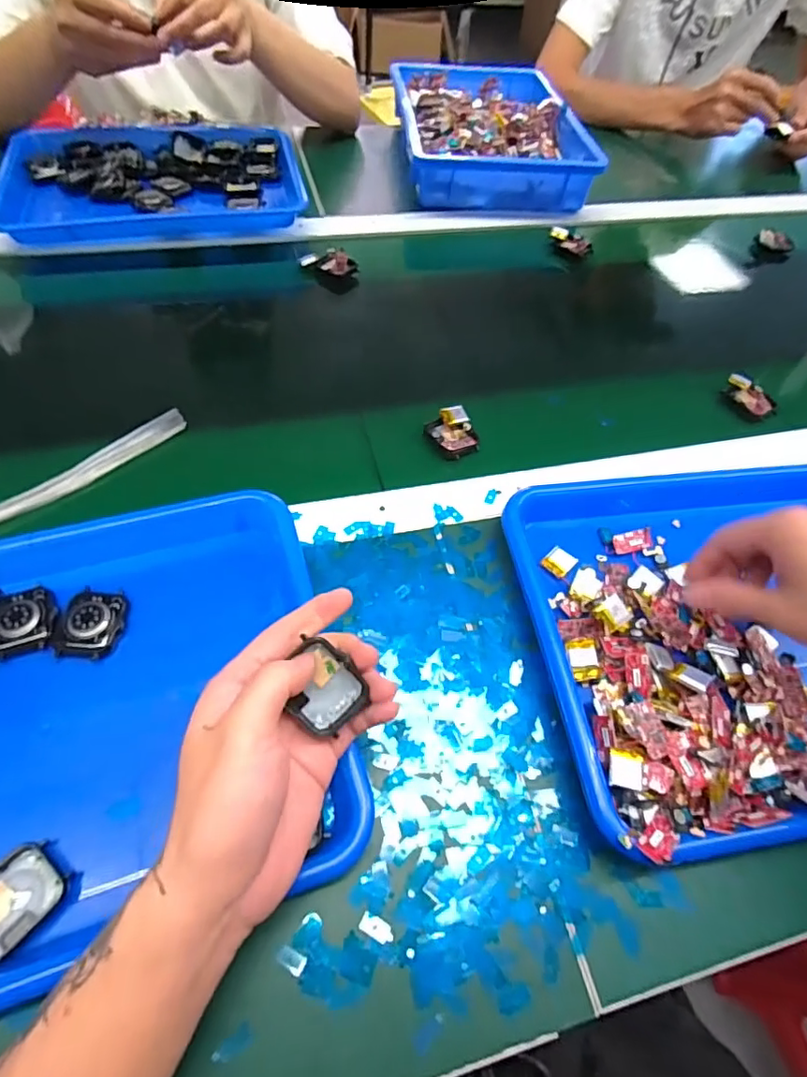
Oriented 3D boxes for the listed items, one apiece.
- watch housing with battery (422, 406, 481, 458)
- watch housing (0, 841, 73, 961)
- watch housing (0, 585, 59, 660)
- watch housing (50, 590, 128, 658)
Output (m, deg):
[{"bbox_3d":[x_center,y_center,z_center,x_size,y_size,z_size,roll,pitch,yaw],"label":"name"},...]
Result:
[{"bbox_3d":[0.043,-0.094,0.477,0.038,0.017,0.048,-23,62,-18],"label":"watch housing with battery"},{"bbox_3d":[-0.194,0.180,0.271,0.035,0.012,0.047,38,62,18],"label":"watch housing"},{"bbox_3d":[-0.242,0.052,0.347,0.034,0.009,0.044,-7,58,-9],"label":"watch housing"},{"bbox_3d":[-0.202,0.054,0.350,0.039,0.010,0.043,2,57,-4],"label":"watch housing"}]

